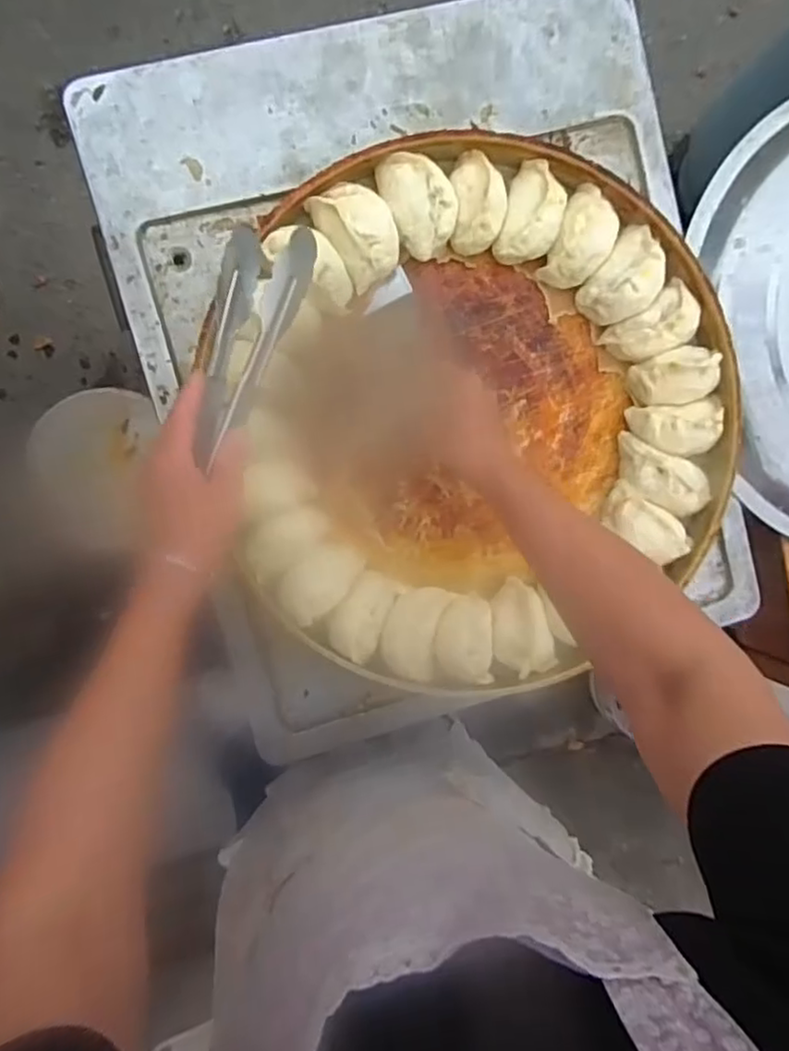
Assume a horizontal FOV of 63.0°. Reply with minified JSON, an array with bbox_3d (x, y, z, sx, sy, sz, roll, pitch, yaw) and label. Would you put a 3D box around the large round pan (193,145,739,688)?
[{"bbox_3d":[0.103,-0.107,0.674,0.490,0.090,0.534,0,93,-7],"label":"large round pan"}]

